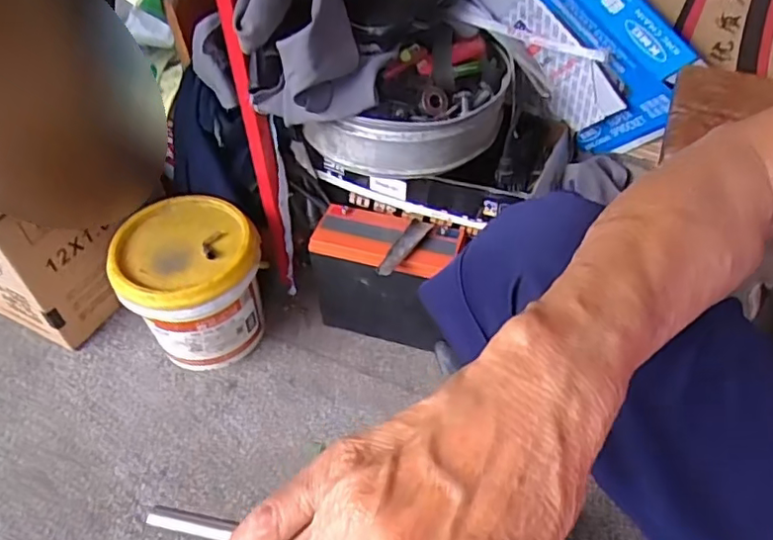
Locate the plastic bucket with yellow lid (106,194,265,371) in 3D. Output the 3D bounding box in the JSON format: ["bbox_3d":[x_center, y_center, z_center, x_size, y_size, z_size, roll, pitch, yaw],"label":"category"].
[{"bbox_3d":[-0.240,0.025,0.782,0.162,0.173,0.169,-2,47,2],"label":"plastic bucket with yellow lid"}]

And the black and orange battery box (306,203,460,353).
[{"bbox_3d":[-0.001,0.015,0.781,0.176,0.165,0.089,12,49,15],"label":"black and orange battery box"}]

